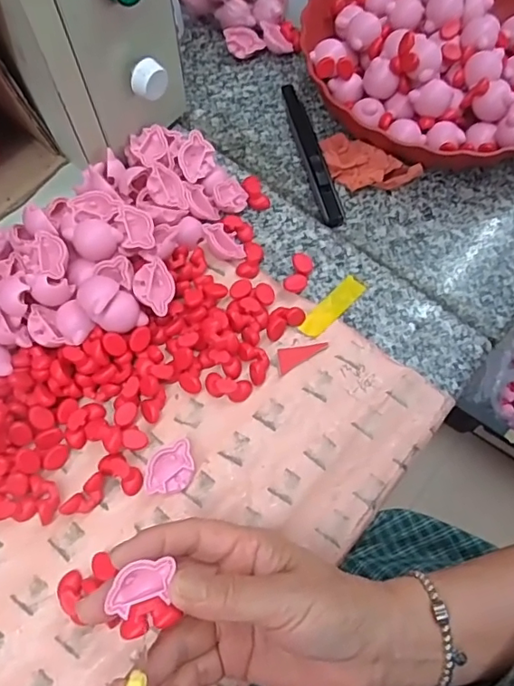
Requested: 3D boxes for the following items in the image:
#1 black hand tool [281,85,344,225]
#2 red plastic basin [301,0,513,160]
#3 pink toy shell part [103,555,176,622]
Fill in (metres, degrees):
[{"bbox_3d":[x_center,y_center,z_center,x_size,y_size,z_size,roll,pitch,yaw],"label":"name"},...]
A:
[{"bbox_3d":[0.046,-0.163,0.449,0.019,0.012,0.153,-11,67,-6],"label":"black hand tool"},{"bbox_3d":[0.162,-0.253,0.459,0.236,0.061,0.236,38,71,14],"label":"red plastic basin"},{"bbox_3d":[-0.058,0.124,0.268,0.033,0.011,0.021,-17,68,-9],"label":"pink toy shell part"}]

